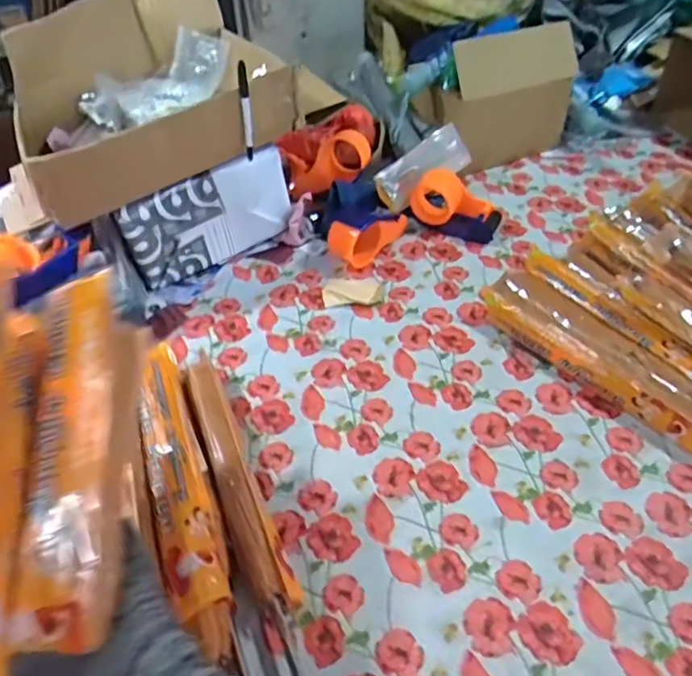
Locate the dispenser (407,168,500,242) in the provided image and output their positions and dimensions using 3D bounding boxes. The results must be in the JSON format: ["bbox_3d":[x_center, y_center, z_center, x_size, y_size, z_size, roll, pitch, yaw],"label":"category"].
[{"bbox_3d":[0.178,-0.217,0.955,0.149,0.076,0.063,22,49,23],"label":"dispenser"}]

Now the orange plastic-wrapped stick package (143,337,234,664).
[{"bbox_3d":[-0.165,0.151,0.589,0.055,0.068,0.327,-15,47,-14],"label":"orange plastic-wrapped stick package"}]

